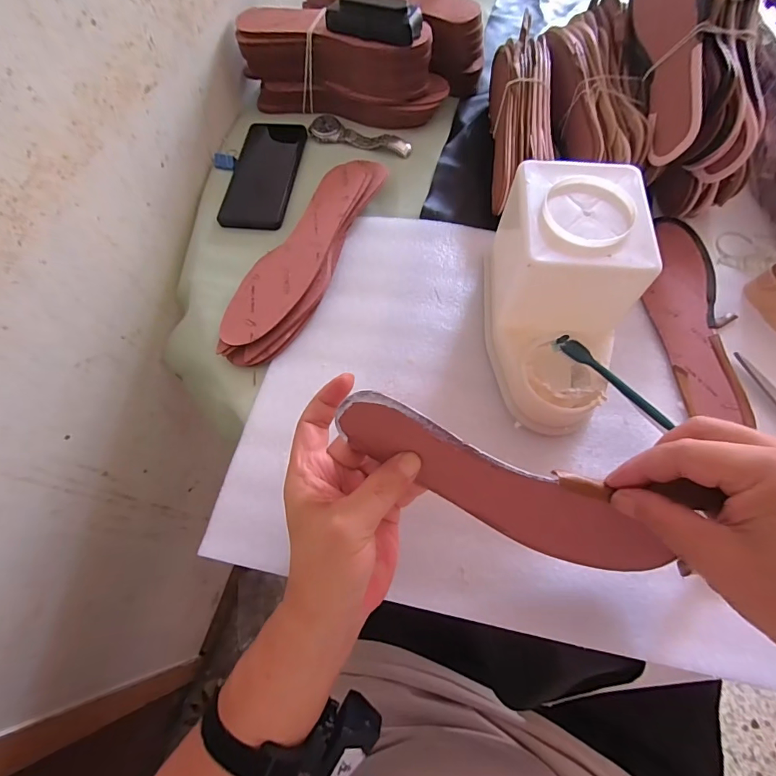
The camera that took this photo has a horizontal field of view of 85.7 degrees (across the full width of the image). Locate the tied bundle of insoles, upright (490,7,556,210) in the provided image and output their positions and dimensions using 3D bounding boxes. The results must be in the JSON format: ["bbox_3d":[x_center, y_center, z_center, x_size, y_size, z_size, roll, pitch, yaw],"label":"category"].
[{"bbox_3d":[0.149,-0.307,0.474,0.057,0.085,0.202,4,67,2],"label":"tied bundle of insoles, upright"}]

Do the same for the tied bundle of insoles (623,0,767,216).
[{"bbox_3d":[0.302,-0.336,0.428,0.087,0.117,0.293,-2,86,1],"label":"tied bundle of insoles"}]

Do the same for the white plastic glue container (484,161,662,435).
[{"bbox_3d":[0.141,-0.074,0.348,0.102,0.112,0.191,5,66,4],"label":"white plastic glue container"}]

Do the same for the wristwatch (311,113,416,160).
[{"bbox_3d":[-0.035,-0.321,0.533,0.134,0.014,0.033,15,67,8],"label":"wristwatch"}]

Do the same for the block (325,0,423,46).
[{"bbox_3d":[-0.016,-0.422,0.473,0.110,0.035,0.029,20,69,9],"label":"block"}]

